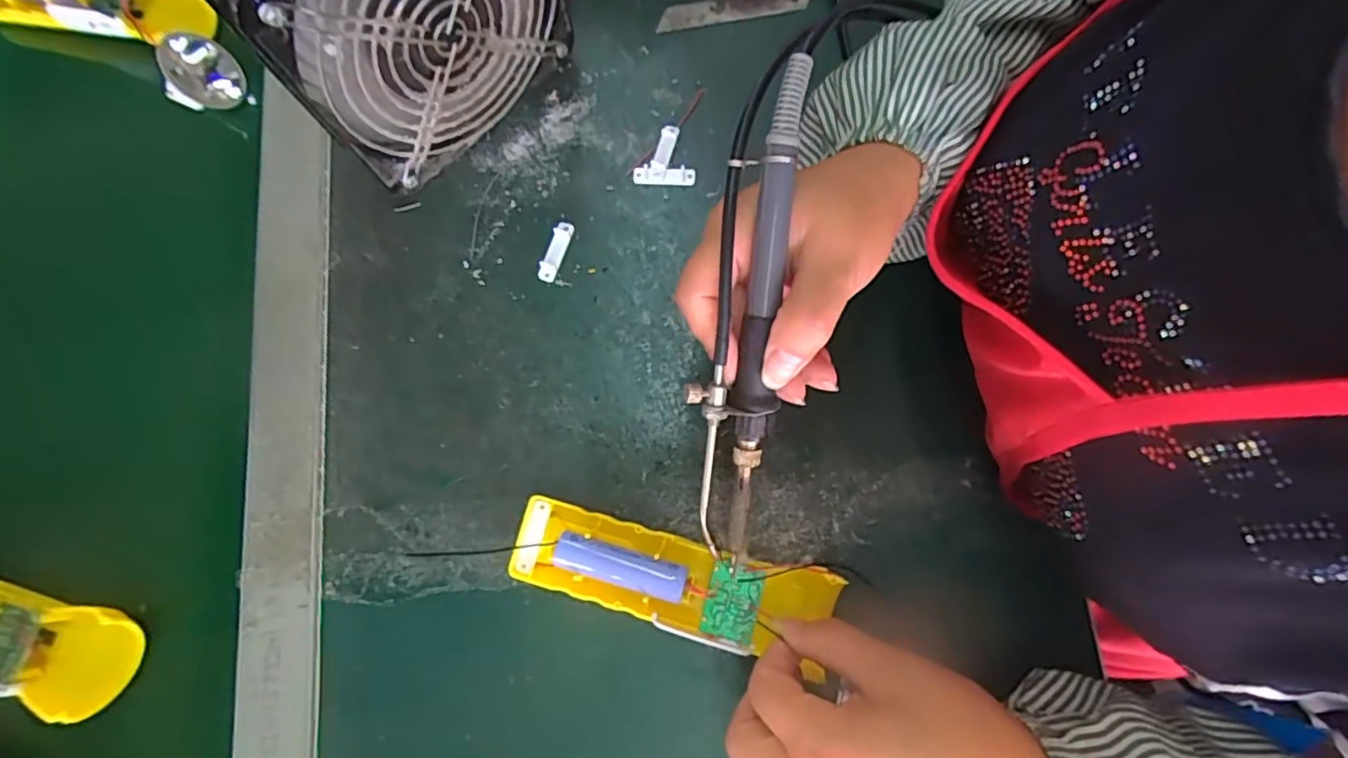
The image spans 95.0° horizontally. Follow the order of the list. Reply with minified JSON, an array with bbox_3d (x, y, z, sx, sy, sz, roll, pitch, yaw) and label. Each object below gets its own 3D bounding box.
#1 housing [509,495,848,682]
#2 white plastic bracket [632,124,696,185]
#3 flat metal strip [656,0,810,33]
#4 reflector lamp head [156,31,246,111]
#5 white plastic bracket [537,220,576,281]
[{"bbox_3d":[-0.002,0.098,0.301,0.160,0.020,0.045,12,77,7],"label":"housing"},{"bbox_3d":[-0.005,-0.137,0.375,0.037,0.006,0.036,2,77,2],"label":"white plastic bracket"},{"bbox_3d":[0.040,-0.241,0.401,0.100,0.006,0.015,-10,77,-1],"label":"flat metal strip"},{"bbox_3d":[-0.297,-0.192,0.385,0.052,0.029,0.042,44,81,10],"label":"reflector lamp head"},{"bbox_3d":[-0.069,-0.075,0.362,0.011,0.005,0.037,19,78,5],"label":"white plastic bracket"}]

